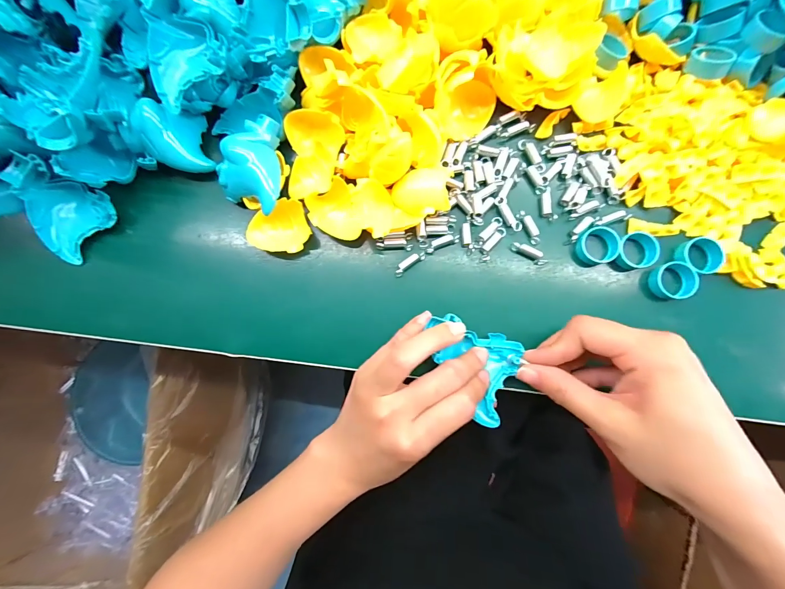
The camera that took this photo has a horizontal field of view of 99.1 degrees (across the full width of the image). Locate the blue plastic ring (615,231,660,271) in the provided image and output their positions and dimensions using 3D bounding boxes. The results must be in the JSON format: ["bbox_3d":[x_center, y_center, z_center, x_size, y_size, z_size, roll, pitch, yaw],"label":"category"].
[{"bbox_3d":[0.172,-0.031,0.237,0.028,0.013,0.026,-1,83,4],"label":"blue plastic ring"}]

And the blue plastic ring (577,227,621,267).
[{"bbox_3d":[0.146,-0.035,0.239,0.024,0.013,0.024,-1,83,4],"label":"blue plastic ring"}]

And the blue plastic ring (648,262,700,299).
[{"bbox_3d":[0.196,-0.009,0.232,0.023,0.012,0.026,-21,81,1],"label":"blue plastic ring"}]

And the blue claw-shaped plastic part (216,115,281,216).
[{"bbox_3d":[-0.105,-0.093,0.245,0.044,0.022,0.070,-5,82,4],"label":"blue claw-shaped plastic part"}]

